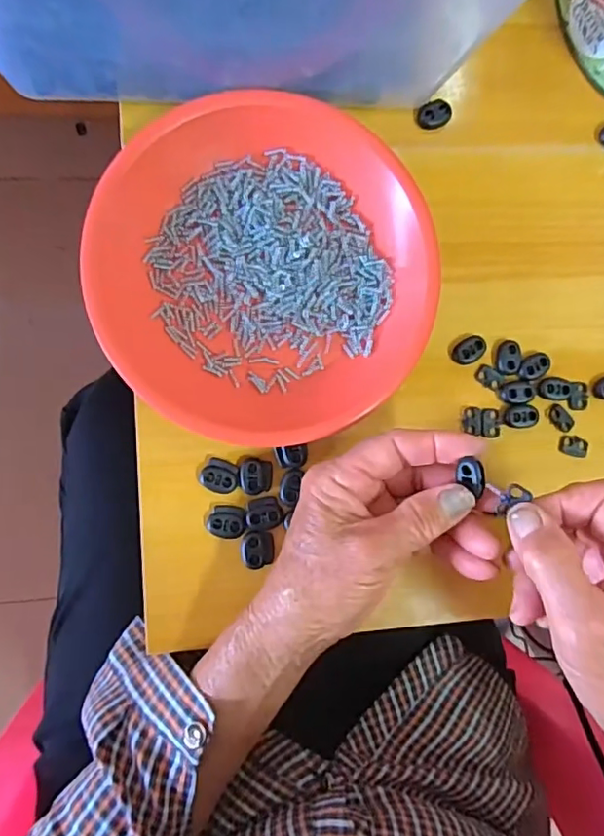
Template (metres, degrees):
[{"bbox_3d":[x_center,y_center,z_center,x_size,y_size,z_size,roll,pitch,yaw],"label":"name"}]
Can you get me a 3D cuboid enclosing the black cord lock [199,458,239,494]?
[{"bbox_3d":[-0.048,0.034,0.328,0.022,0.005,0.019,10,87,-7],"label":"black cord lock"}]

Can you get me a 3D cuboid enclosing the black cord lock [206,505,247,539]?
[{"bbox_3d":[-0.044,0.061,0.326,0.021,0.004,0.018,14,86,-7],"label":"black cord lock"}]

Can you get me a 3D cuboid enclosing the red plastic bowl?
[{"bbox_3d":[-0.020,-0.084,0.324,0.190,0.029,0.189,2,88,-8],"label":"red plastic bowl"}]

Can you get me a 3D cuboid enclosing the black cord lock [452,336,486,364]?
[{"bbox_3d":[0.105,-0.043,0.351,0.021,0.004,0.016,-29,92,-8],"label":"black cord lock"}]

